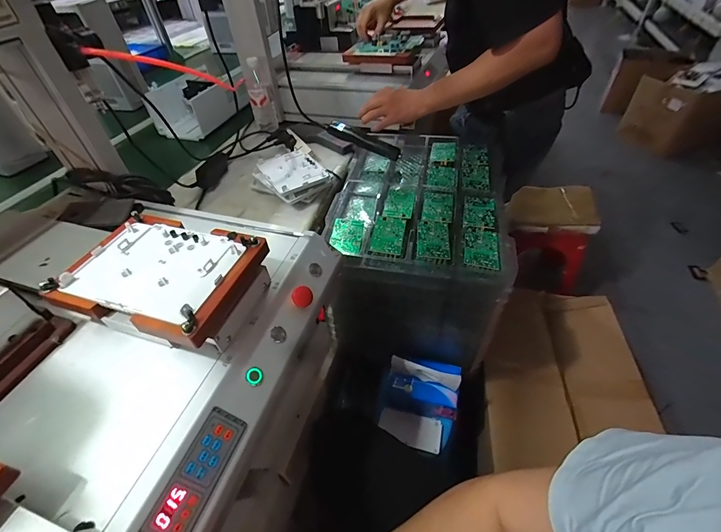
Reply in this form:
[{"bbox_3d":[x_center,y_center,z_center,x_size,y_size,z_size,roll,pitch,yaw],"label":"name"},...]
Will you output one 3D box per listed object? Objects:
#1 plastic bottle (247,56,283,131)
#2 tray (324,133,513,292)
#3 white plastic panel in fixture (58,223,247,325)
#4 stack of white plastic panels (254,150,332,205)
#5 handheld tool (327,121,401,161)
[{"bbox_3d":[-0.303,-0.518,1.049,0.068,0.193,0.051,5,46,9],"label":"plastic bottle"},{"bbox_3d":[0.147,-0.179,0.807,0.376,0.051,0.517,8,47,11],"label":"tray"},{"bbox_3d":[-0.251,-0.001,0.423,0.181,0.009,0.131,11,48,14],"label":"white plastic panel in fixture"},{"bbox_3d":[-0.174,-0.233,0.891,0.199,0.056,0.162,33,56,31],"label":"stack of white plastic panels"},{"bbox_3d":[0.010,-0.325,0.888,0.202,0.046,0.030,27,52,12],"label":"handheld tool"}]

